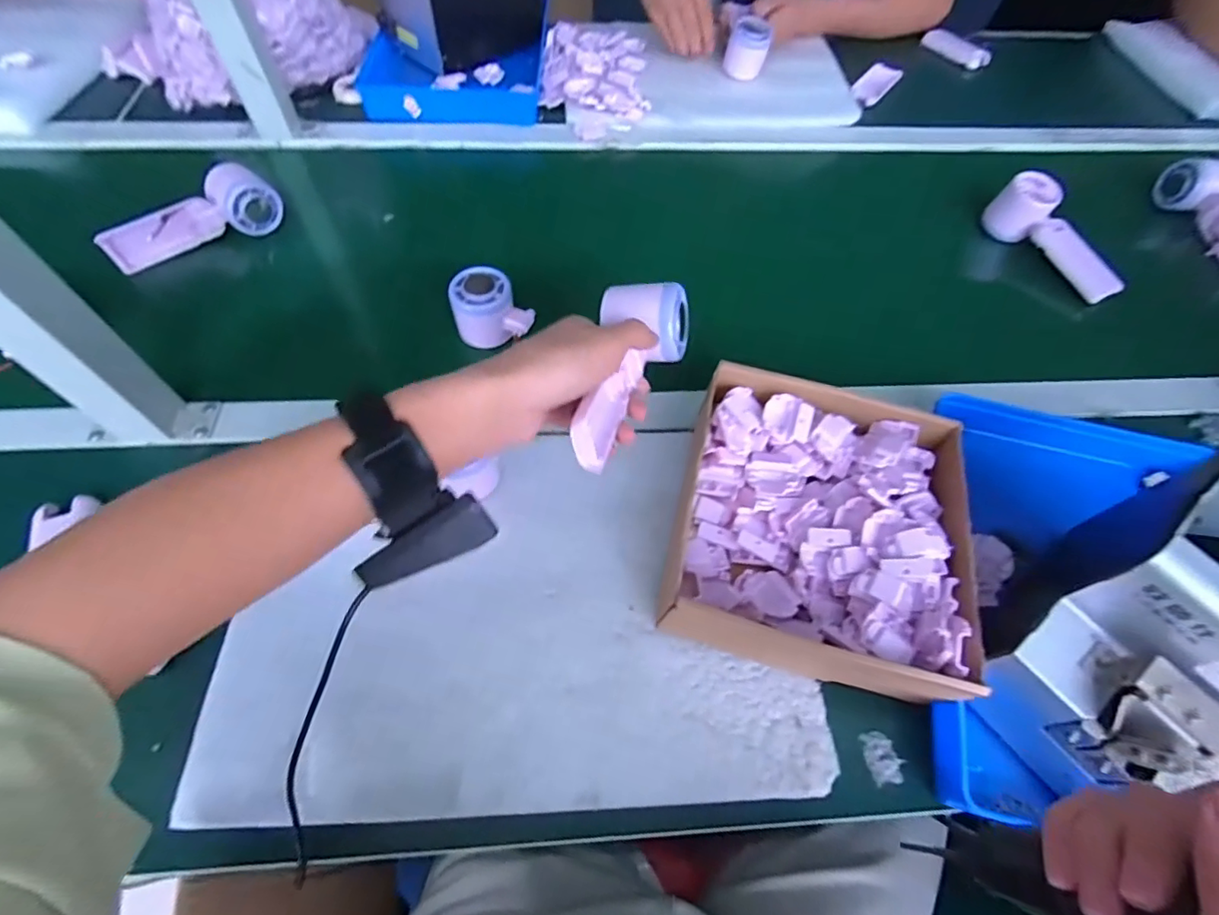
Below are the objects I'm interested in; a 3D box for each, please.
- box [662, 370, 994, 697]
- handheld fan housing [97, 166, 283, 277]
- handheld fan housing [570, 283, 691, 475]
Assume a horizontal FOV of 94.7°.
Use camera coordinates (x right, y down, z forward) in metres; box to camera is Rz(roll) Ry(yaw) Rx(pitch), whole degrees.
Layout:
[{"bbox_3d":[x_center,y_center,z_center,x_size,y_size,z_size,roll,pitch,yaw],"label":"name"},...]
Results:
[{"bbox_3d":[0.151,0.046,0.417,0.192,0.065,0.209,13,60,6],"label":"box"},{"bbox_3d":[-0.432,-0.246,0.582,0.167,0.053,0.045,-35,67,-20],"label":"handheld fan housing"},{"bbox_3d":[0.009,-0.062,0.379,0.062,0.049,0.160,18,60,9],"label":"handheld fan housing"}]

